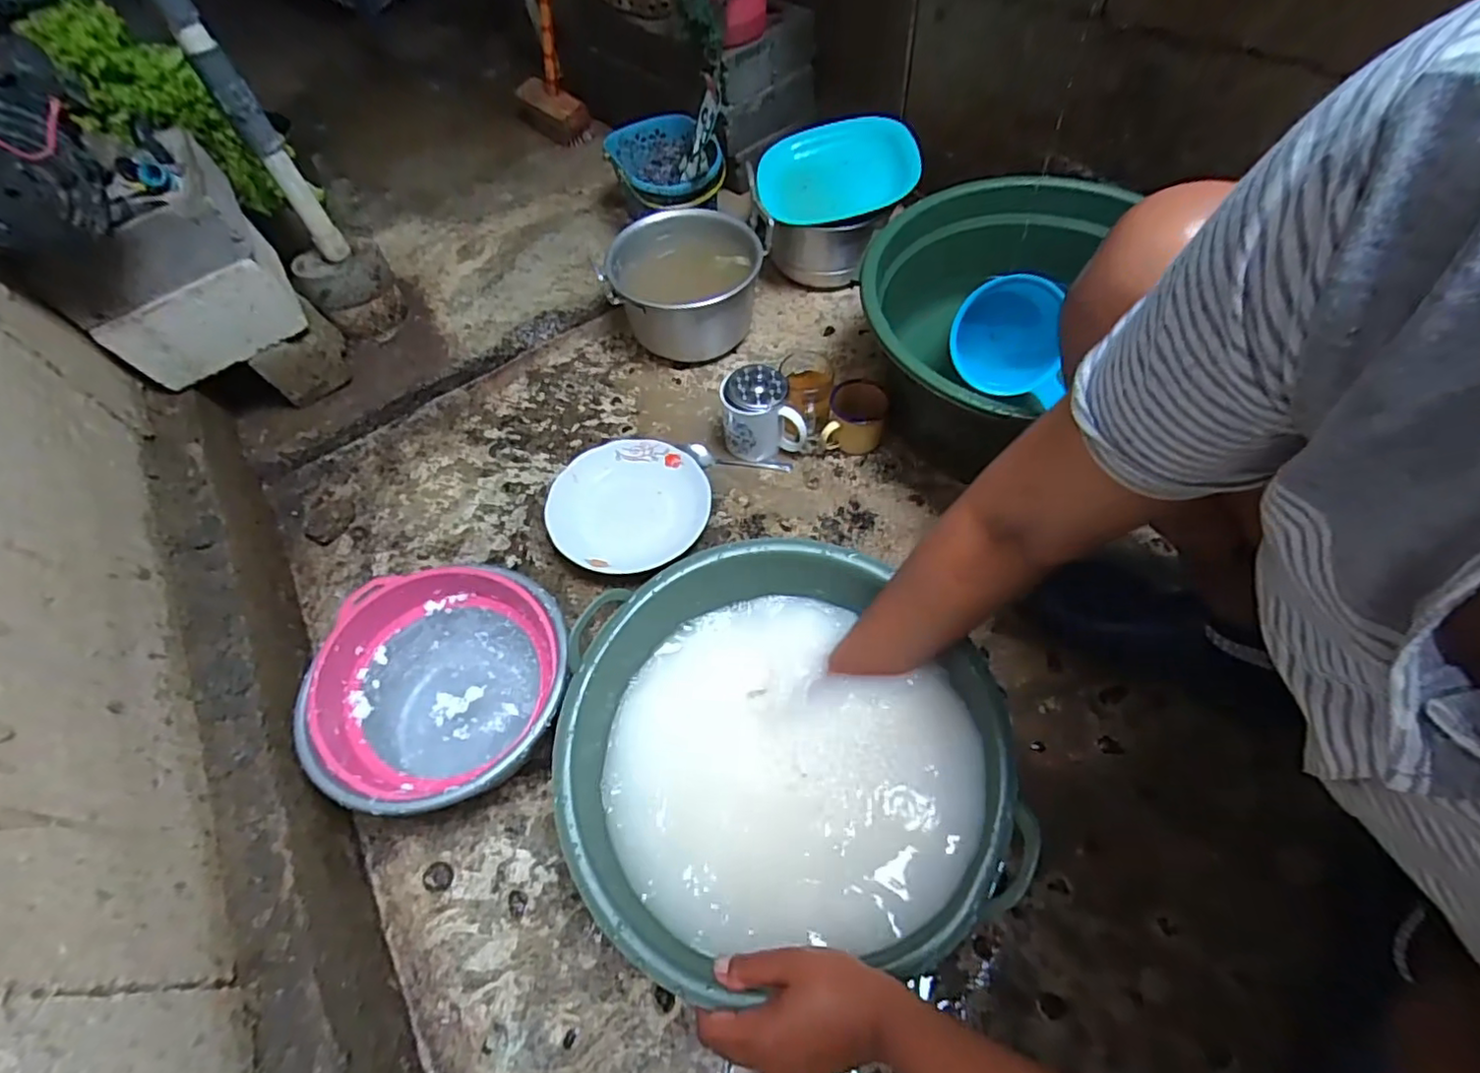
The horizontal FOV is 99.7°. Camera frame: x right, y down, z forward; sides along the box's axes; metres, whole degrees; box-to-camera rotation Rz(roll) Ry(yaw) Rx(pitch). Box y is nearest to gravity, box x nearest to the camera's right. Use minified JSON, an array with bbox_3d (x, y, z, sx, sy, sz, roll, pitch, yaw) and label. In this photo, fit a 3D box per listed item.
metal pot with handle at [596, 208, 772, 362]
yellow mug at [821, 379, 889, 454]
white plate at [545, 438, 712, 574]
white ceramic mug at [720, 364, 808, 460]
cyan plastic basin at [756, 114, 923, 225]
[{"bbox_3d":[-0.074,-0.360,0.911,0.216,0.120,0.208,-2,57,4],"label":"metal pot with handle"},{"bbox_3d":[0.151,-0.154,0.815,0.076,0.072,0.074,9,59,11],"label":"yellow mug"},{"bbox_3d":[-0.139,-0.034,0.776,0.190,0.037,0.189,0,57,1],"label":"white plate"},{"bbox_3d":[0.026,-0.154,0.807,0.094,0.104,0.082,-19,58,-7],"label":"white ceramic mug"},{"bbox_3d":[0.156,-0.571,0.971,0.233,0.135,0.037,-5,26,20],"label":"cyan plastic basin"}]

